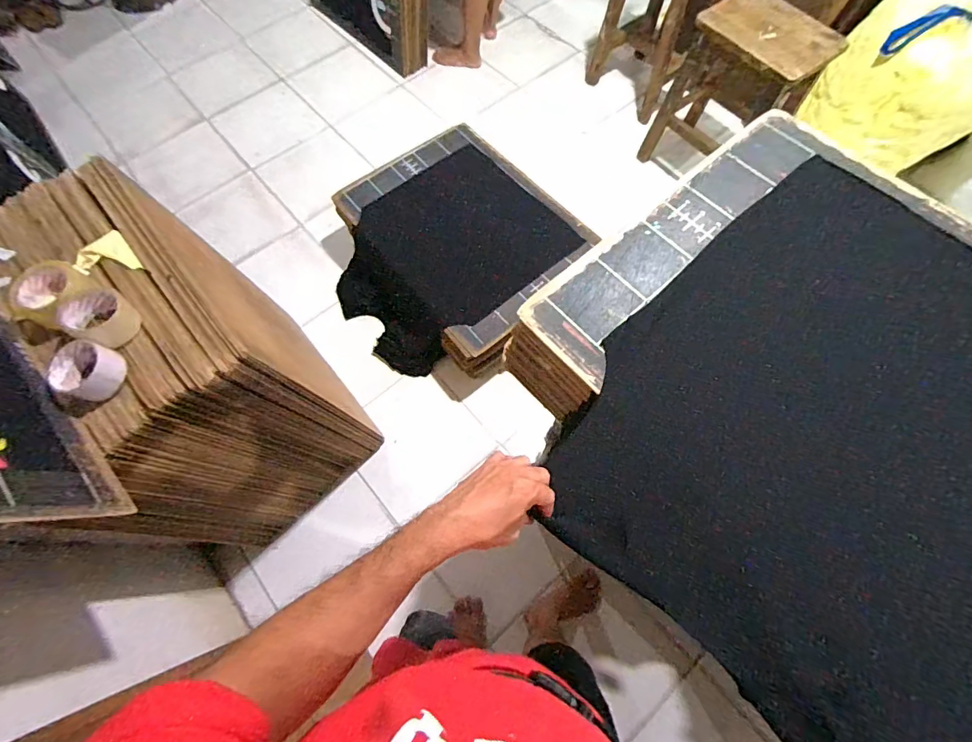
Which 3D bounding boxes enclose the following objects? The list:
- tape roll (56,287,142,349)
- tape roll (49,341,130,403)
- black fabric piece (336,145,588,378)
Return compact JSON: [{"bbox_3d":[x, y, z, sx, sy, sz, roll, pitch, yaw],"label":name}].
[{"bbox_3d":[-0.616,-0.086,0.730,0.101,0.046,0.092,0,68,-1],"label":"tape roll"},{"bbox_3d":[-0.612,0.000,0.707,0.076,0.056,0.083,0,68,-1],"label":"tape roll"},{"bbox_3d":[-0.143,-0.388,1.632,0.760,0.193,0.592,-39,74,-15],"label":"black fabric piece"}]

